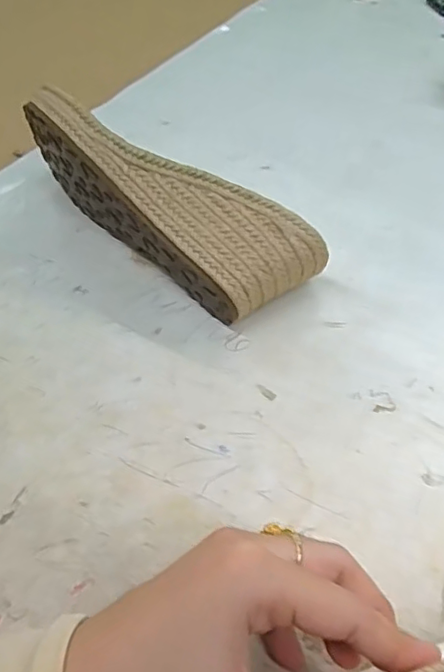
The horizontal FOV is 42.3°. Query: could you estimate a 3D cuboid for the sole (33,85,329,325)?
[{"bbox_3d":[-0.038,-0.085,0.369,0.206,0.080,0.065,33,57,23],"label":"sole"}]

